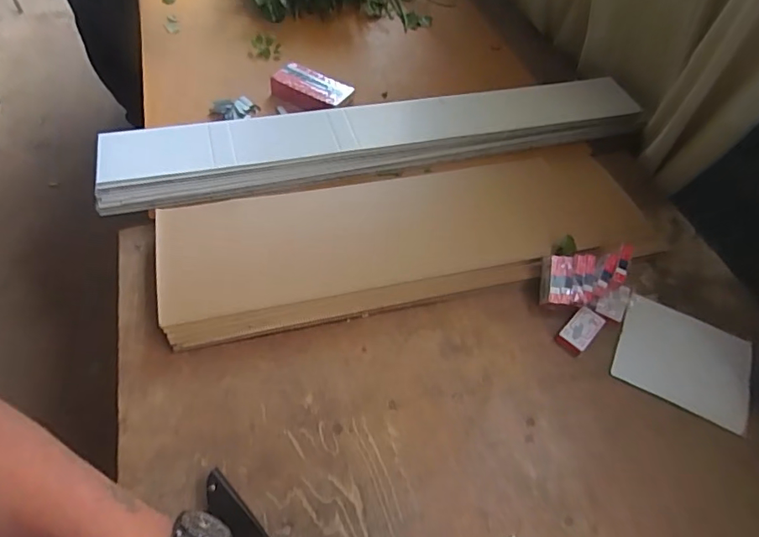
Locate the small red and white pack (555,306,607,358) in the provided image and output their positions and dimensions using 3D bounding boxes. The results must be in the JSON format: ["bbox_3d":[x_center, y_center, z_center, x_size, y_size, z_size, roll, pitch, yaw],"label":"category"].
[{"bbox_3d":[0.279,0.086,0.699,0.039,0.021,0.072,39,61,22],"label":"small red and white pack"}]

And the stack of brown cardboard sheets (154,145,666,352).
[{"bbox_3d":[0.061,-0.060,0.768,0.746,0.035,0.238,-12,56,-13],"label":"stack of brown cardboard sheets"}]

